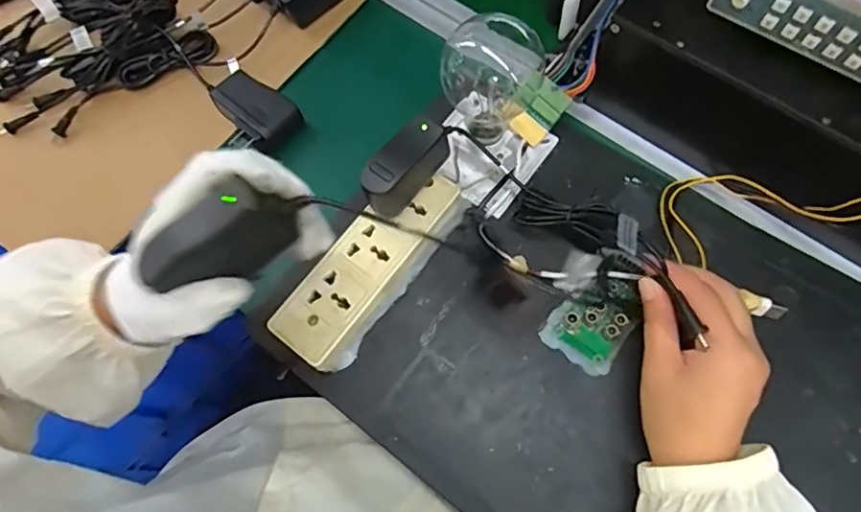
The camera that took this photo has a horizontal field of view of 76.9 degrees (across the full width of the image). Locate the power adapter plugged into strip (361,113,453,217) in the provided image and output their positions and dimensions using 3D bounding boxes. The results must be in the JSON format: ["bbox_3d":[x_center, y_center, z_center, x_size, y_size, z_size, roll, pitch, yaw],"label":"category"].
[{"bbox_3d":[-0.019,-0.063,0.402,0.025,0.055,0.078,39,76,17],"label":"power adapter plugged into strip"}]

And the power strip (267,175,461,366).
[{"bbox_3d":[-0.045,0.005,0.410,0.051,0.031,0.166,37,76,16],"label":"power strip"}]

